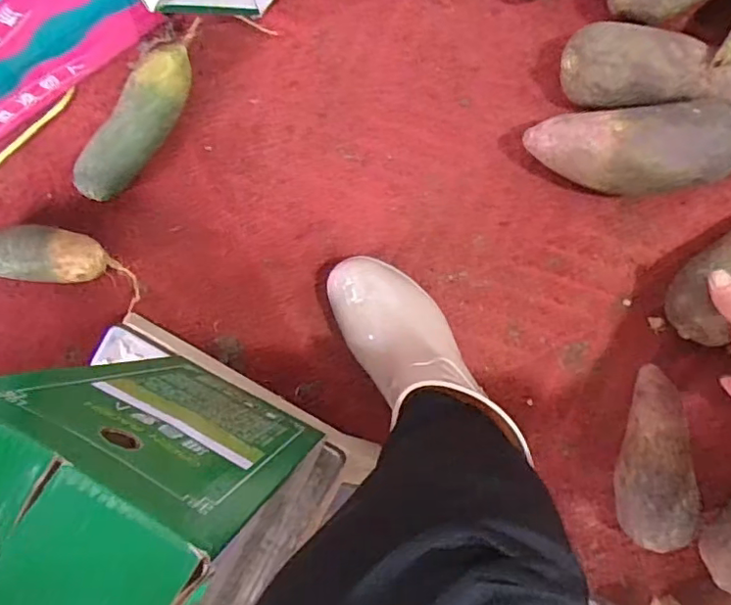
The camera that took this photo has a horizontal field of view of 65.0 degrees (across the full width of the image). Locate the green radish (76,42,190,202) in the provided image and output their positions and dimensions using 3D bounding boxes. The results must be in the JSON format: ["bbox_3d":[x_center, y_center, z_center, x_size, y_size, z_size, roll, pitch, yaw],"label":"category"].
[{"bbox_3d":[-0.227,-0.177,0.575,0.052,0.052,0.172,36,92,6],"label":"green radish"}]

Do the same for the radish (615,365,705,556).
[{"bbox_3d":[0.250,0.136,0.509,0.059,0.074,0.144,-7,88,6],"label":"radish"}]

